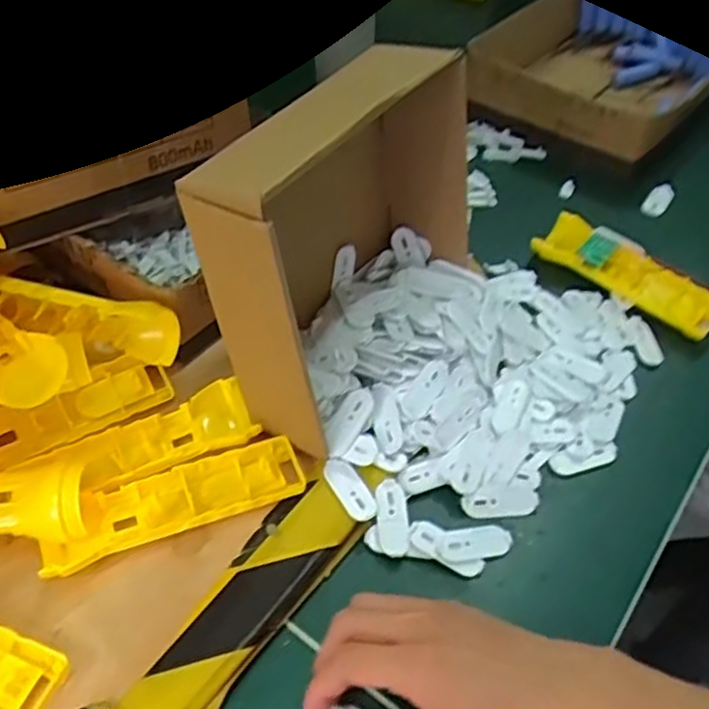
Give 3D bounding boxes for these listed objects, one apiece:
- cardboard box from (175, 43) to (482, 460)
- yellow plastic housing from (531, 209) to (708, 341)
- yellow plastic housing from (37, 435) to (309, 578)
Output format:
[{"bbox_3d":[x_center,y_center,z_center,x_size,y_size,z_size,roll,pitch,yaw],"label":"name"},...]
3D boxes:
[{"bbox_3d":[0.000,-0.069,0.473,0.082,0.191,0.207,27,53,21],"label":"cardboard box"},{"bbox_3d":[0.224,-0.068,0.589,0.038,0.027,0.156,-33,57,-27],"label":"yellow plastic housing"},{"bbox_3d":[-0.111,0.094,0.443,0.160,0.019,0.043,-18,51,-17],"label":"yellow plastic housing"}]

